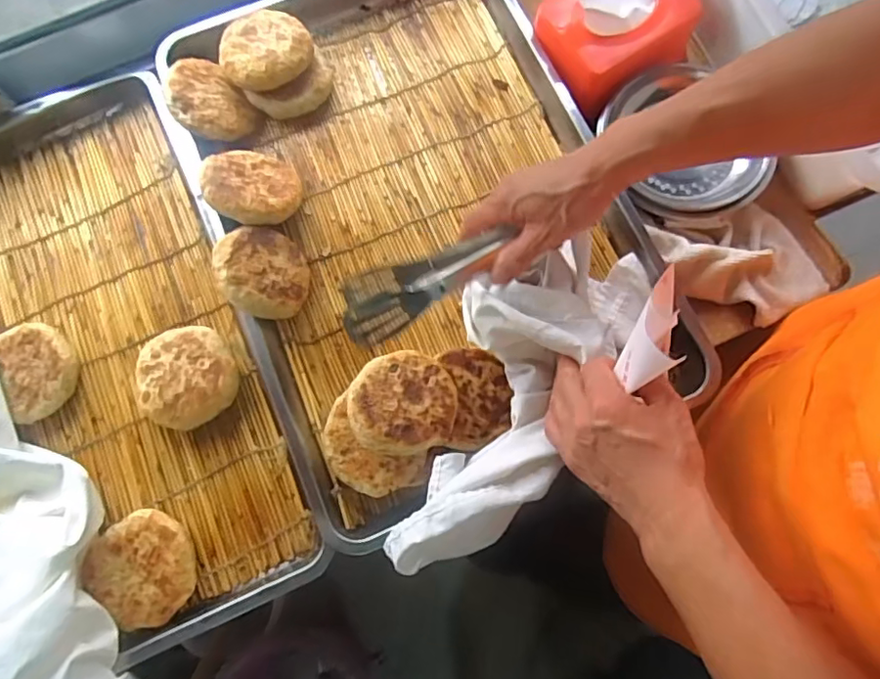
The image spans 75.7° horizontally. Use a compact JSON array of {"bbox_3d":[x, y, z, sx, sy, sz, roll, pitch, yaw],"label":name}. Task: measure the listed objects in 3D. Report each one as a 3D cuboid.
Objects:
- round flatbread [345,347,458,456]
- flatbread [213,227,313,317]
[{"bbox_3d":[-0.033,0.054,0.503,0.092,0.022,0.091,0,76,1],"label":"round flatbread"},{"bbox_3d":[-0.173,-0.065,0.550,0.089,0.026,0.093,21,55,-33],"label":"flatbread"}]

